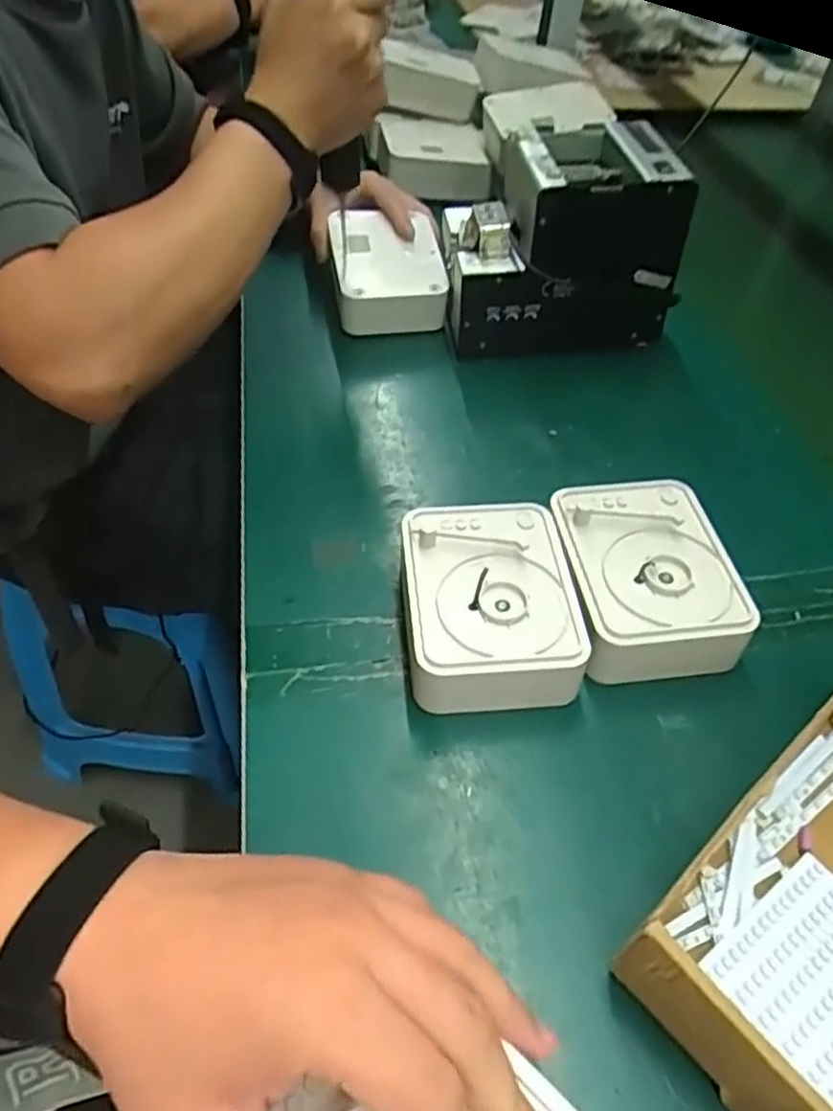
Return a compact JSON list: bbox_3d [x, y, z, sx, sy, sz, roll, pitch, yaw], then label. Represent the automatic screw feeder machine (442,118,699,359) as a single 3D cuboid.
[{"bbox_3d":[0.119,-0.270,0.651,0.178,0.155,0.124,-2,47,-7],"label":"automatic screw feeder machine"}]

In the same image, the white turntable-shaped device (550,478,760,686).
[{"bbox_3d":[0.140,0.013,0.471,0.099,0.055,0.123,-3,47,-8],"label":"white turntable-shaped device"}]

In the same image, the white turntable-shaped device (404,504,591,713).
[{"bbox_3d":[0.042,0.029,0.456,0.097,0.050,0.122,0,47,-6],"label":"white turntable-shaped device"}]

